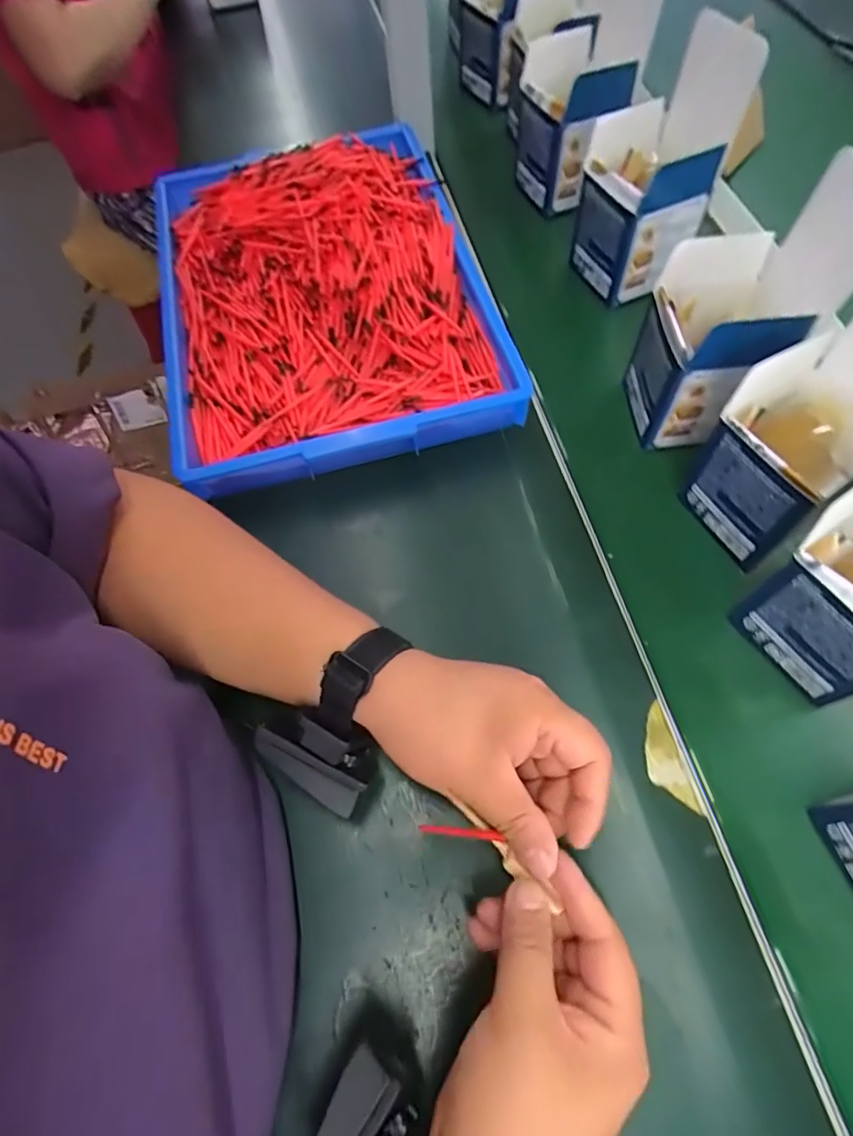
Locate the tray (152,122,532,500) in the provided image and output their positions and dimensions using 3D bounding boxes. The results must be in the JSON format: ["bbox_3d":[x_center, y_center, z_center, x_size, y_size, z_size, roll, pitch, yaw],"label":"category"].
[{"bbox_3d":[-0.100,-0.267,0.522,0.288,0.064,0.389,-14,61,-7],"label":"tray"}]

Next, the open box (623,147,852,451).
[{"bbox_3d":[0.219,-0.181,0.408,0.095,0.164,0.090,-3,61,0],"label":"open box"}]

